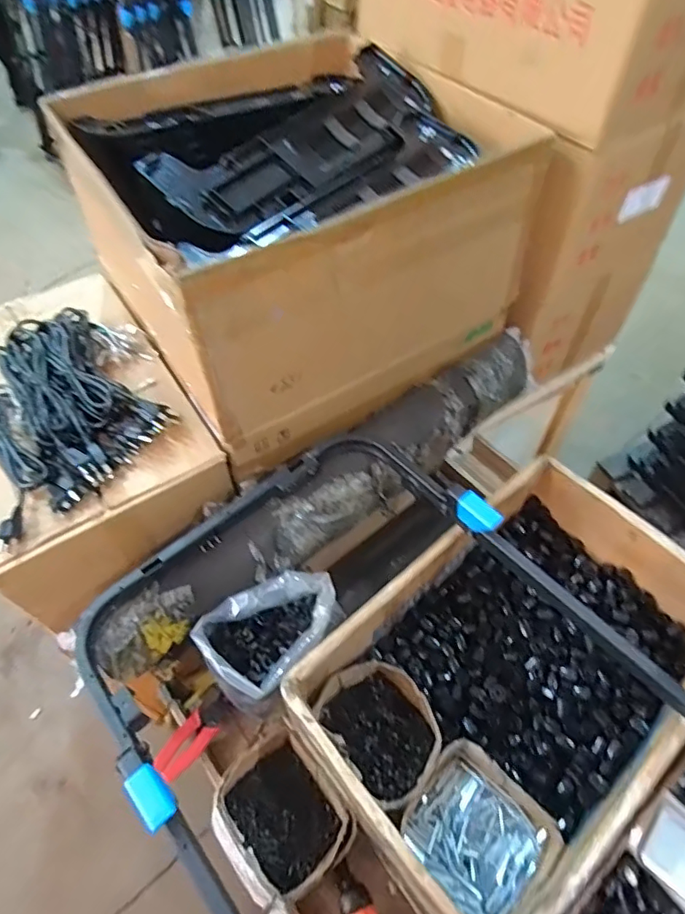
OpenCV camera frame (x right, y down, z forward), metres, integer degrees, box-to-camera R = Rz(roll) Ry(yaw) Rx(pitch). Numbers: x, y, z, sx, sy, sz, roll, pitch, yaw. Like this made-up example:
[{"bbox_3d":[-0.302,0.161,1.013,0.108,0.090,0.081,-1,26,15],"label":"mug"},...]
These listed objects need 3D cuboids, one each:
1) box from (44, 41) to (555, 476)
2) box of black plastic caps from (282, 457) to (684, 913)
[{"bbox_3d":[-0.075,-0.374,0.897,0.542,0.332,0.556,-26,56,-17],"label":"box"},{"bbox_3d":[0.237,0.277,0.718,0.525,0.143,0.357,-36,60,-22],"label":"box of black plastic caps"}]

